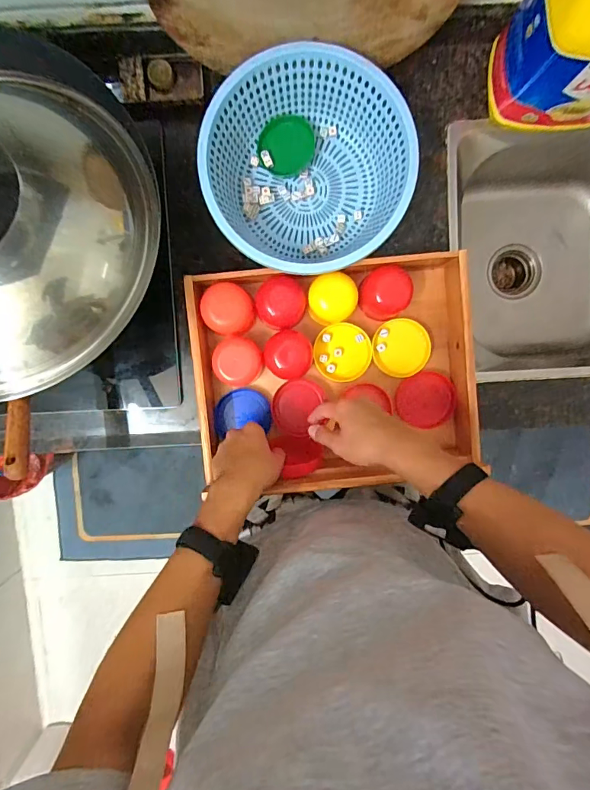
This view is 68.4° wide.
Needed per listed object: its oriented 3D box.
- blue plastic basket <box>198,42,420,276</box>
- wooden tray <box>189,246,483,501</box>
[{"bbox_3d":[0.016,-0.303,0.599,0.262,0.107,0.258,0,96,0],"label":"blue plastic basket"},{"bbox_3d":[0.056,-0.035,0.656,0.391,0.094,0.300,-6,96,1],"label":"wooden tray"}]

